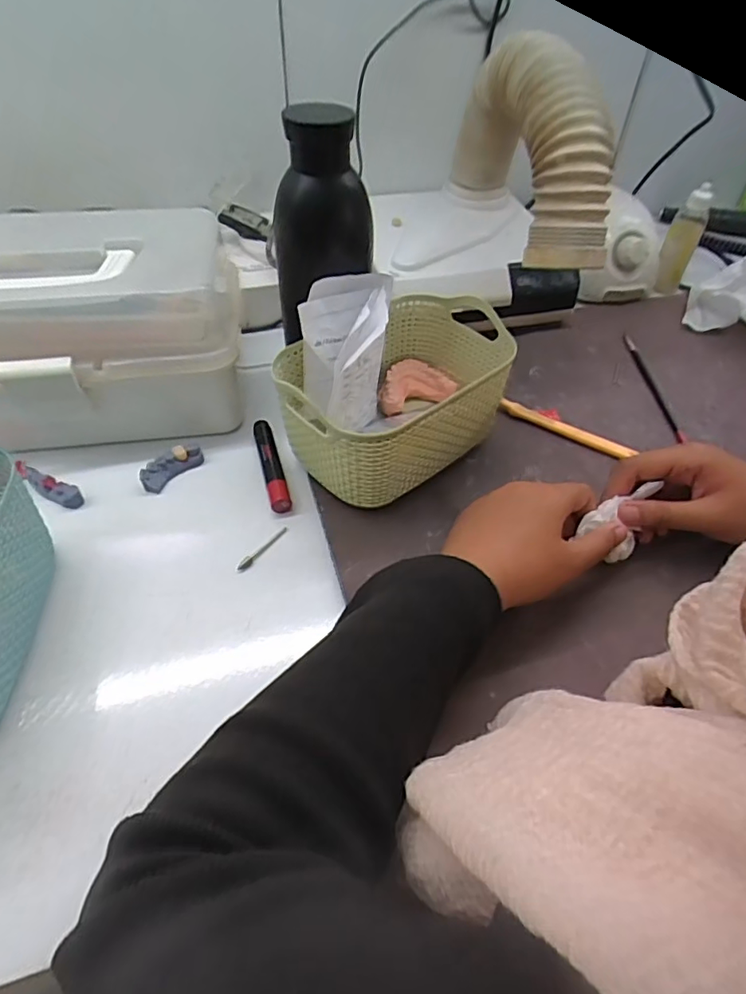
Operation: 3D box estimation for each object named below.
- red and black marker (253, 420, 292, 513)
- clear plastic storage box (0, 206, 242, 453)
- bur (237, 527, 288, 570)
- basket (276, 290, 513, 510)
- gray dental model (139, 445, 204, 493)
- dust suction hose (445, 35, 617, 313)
[{"bbox_3d":[-0.078,-0.025,0.425,0.014,0.019,0.088,-11,52,-12],"label":"red and black marker"},{"bbox_3d":[-0.236,-0.131,0.435,0.248,0.126,0.153,-8,51,-10],"label":"clear plastic storage box"},{"bbox_3d":[-0.076,0.034,0.380,0.007,0.004,0.045,30,55,20],"label":"bur"},{"bbox_3d":[0.018,-0.075,0.422,0.170,0.085,0.116,-36,61,-28],"label":"basket"},{"bbox_3d":[-0.153,-0.023,0.421,0.015,0.017,0.049,33,56,22],"label":"gray dental model"},{"bbox_3d":[0.131,-0.281,0.458,0.059,0.131,0.237,-9,49,-10],"label":"dust suction hose"}]

